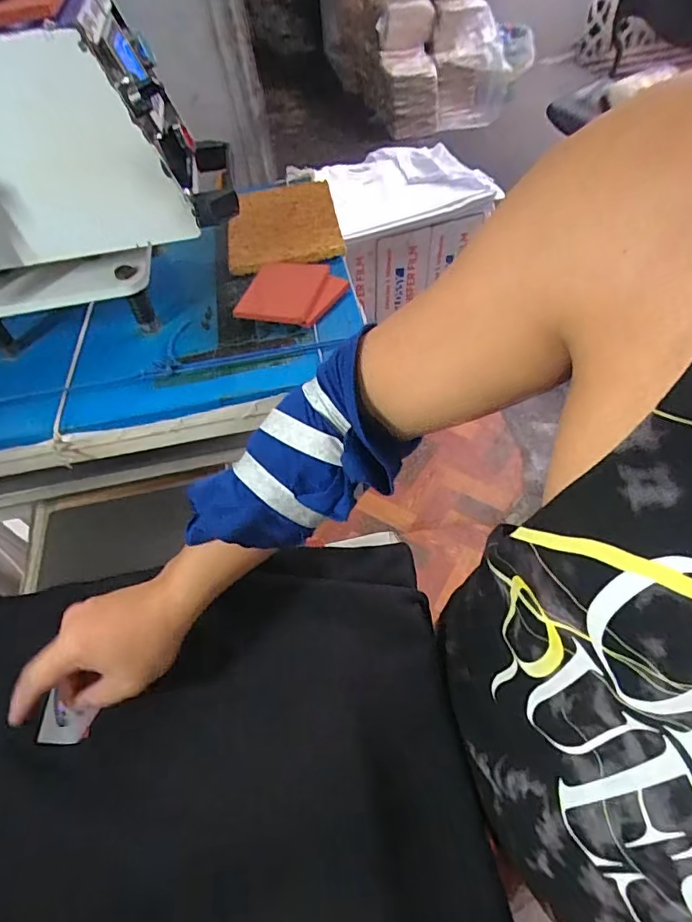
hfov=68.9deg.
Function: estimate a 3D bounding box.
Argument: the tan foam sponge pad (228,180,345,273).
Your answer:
[{"bbox_3d":[-0.081,-0.301,0.633,0.134,0.018,0.174,-10,53,-2],"label":"tan foam sponge pad"}]

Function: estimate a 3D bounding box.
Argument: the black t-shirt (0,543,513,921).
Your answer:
[{"bbox_3d":[-0.145,0.275,0.401,0.489,0.058,0.397,-10,53,-2],"label":"black t-shirt"}]

